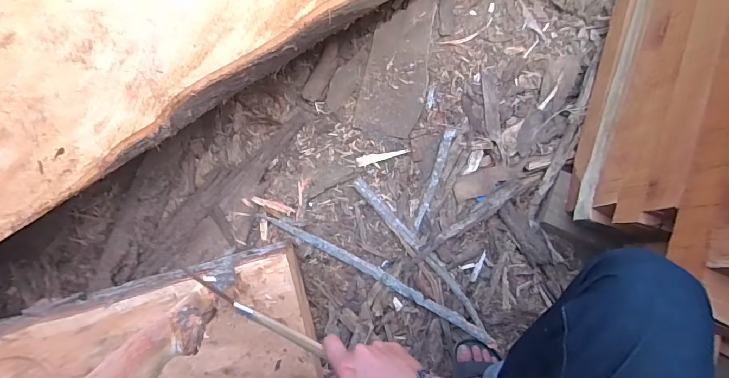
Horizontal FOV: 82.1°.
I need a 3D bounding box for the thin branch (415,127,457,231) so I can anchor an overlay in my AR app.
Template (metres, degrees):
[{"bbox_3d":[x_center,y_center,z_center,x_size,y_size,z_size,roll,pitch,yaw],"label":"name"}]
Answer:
[{"bbox_3d":[0.156,-0.025,0.934,0.023,0.022,0.233,19,92,7],"label":"thin branch"}]

